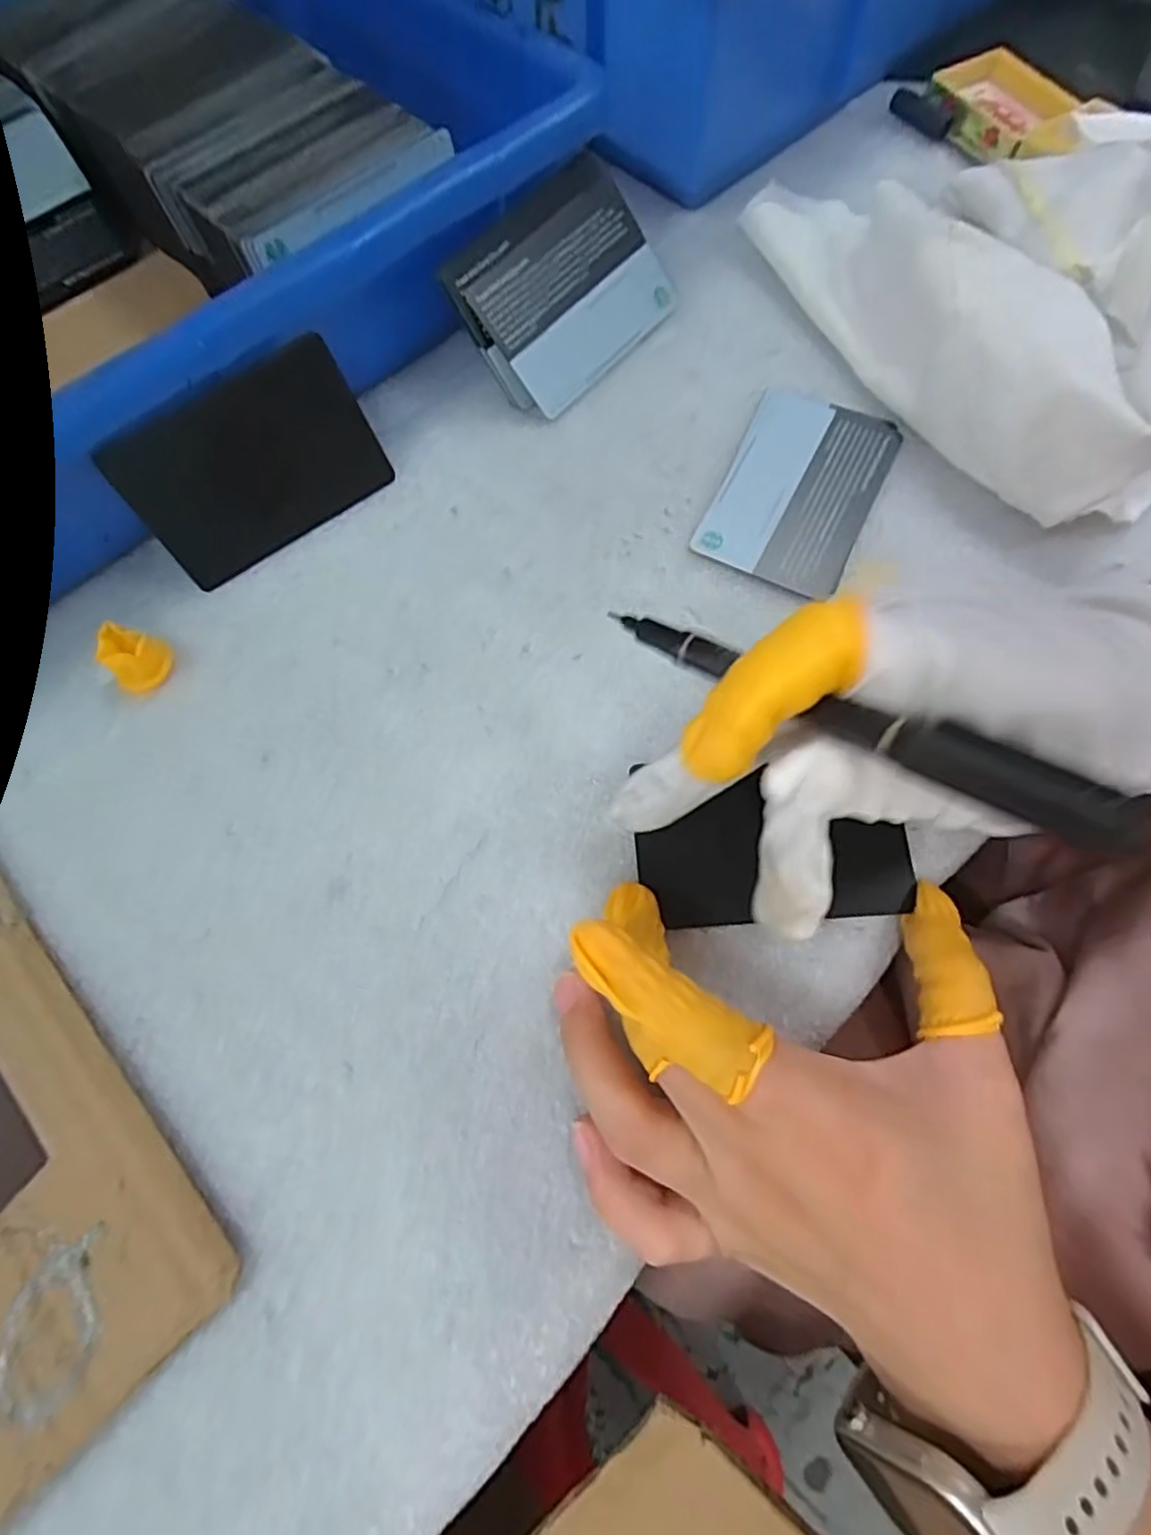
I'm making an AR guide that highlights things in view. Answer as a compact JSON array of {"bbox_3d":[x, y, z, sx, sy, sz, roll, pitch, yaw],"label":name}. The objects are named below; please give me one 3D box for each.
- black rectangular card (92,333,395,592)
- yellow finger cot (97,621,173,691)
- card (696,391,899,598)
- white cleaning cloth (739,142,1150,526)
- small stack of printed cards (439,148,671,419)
[{"bbox_3d":[-0.114,-0.108,0.249,0.085,0.053,0.004,-35,43,-9],"label":"black rectangular card"},{"bbox_3d":[-0.153,-0.039,0.241,0.019,0.015,0.019,0,71,1],"label":"yellow finger cot"},{"bbox_3d":[0.085,-0.107,0.265,0.055,0.004,0.086,25,73,9],"label":"card"},{"bbox_3d":[0.164,-0.190,0.271,0.122,0.041,0.203,-34,74,-10],"label":"white cleaning cloth"},{"bbox_3d":[-0.004,-0.190,0.277,0.088,0.008,0.064,-47,118,-14],"label":"small stack of printed cards"}]

